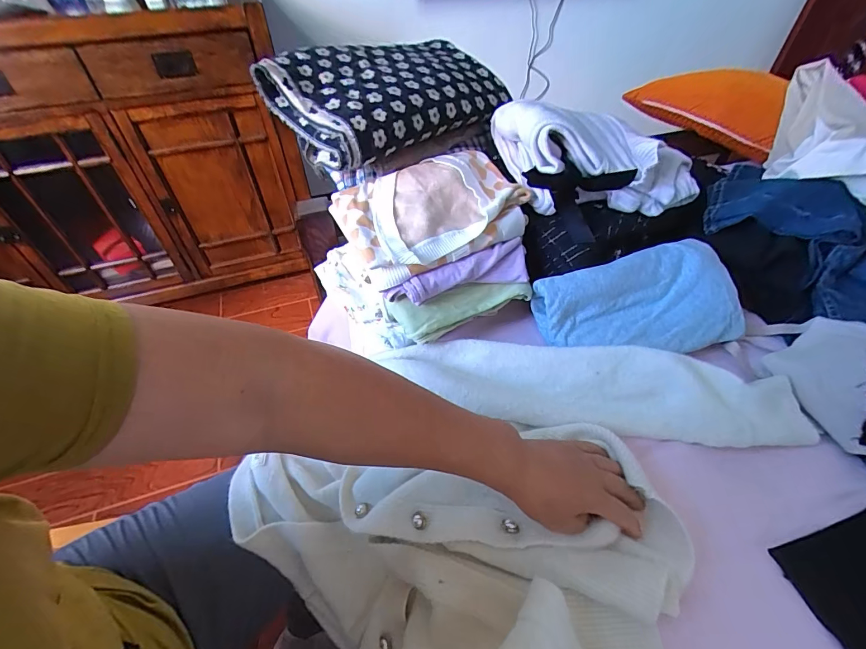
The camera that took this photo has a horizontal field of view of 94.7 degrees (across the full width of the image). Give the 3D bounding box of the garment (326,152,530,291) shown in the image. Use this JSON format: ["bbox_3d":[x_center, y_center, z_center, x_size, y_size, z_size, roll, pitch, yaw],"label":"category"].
[{"bbox_3d":[0.002,-0.148,0.520,0.236,0.067,0.143,-22,50,-19],"label":"garment"}]

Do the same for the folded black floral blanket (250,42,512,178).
[{"bbox_3d":[-0.049,-0.337,0.574,0.318,0.083,0.195,-32,54,-26],"label":"folded black floral blanket"}]

